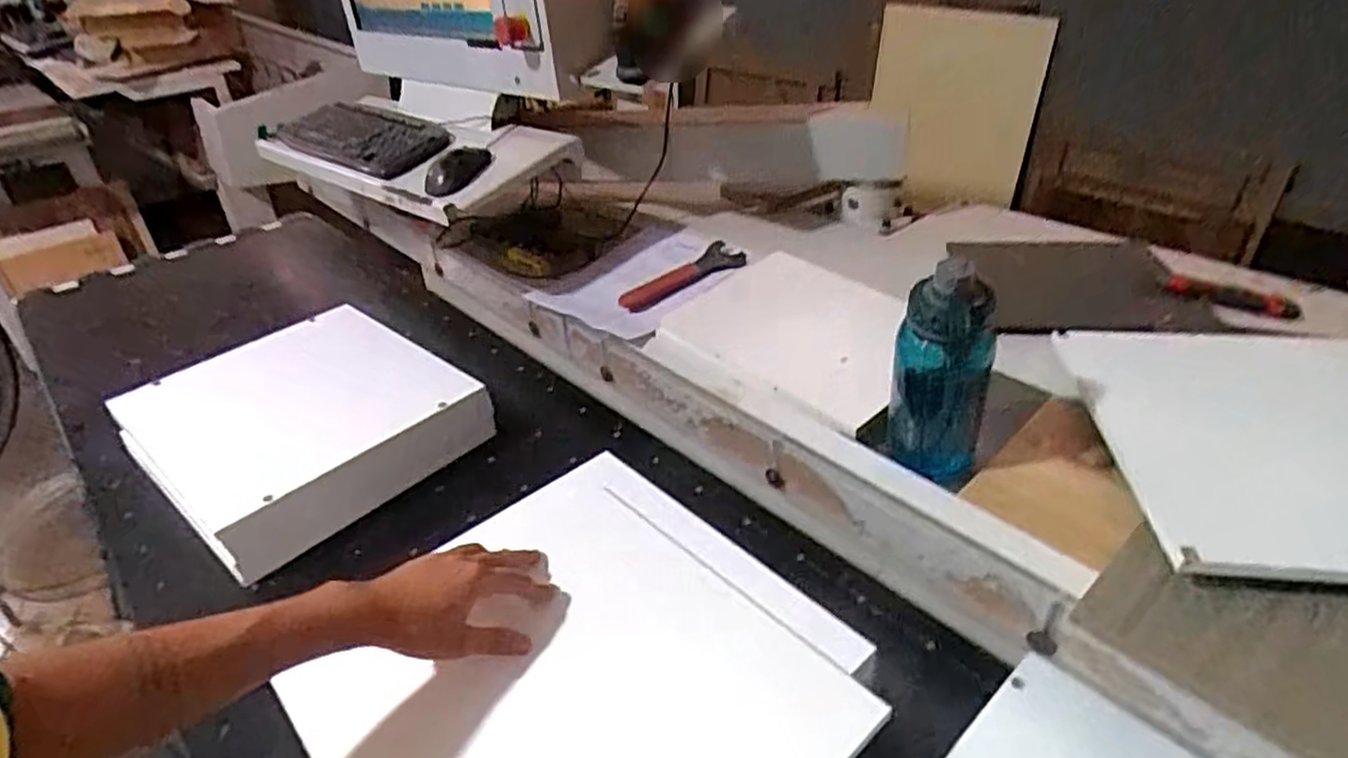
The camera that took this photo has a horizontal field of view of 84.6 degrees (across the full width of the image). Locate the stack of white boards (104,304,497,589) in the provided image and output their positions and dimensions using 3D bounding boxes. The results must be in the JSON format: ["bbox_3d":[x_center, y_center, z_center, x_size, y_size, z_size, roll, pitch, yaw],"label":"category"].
[{"bbox_3d":[-0.484,0.051,0.979,0.348,0.097,0.351,26,44,36],"label":"stack of white boards"}]

